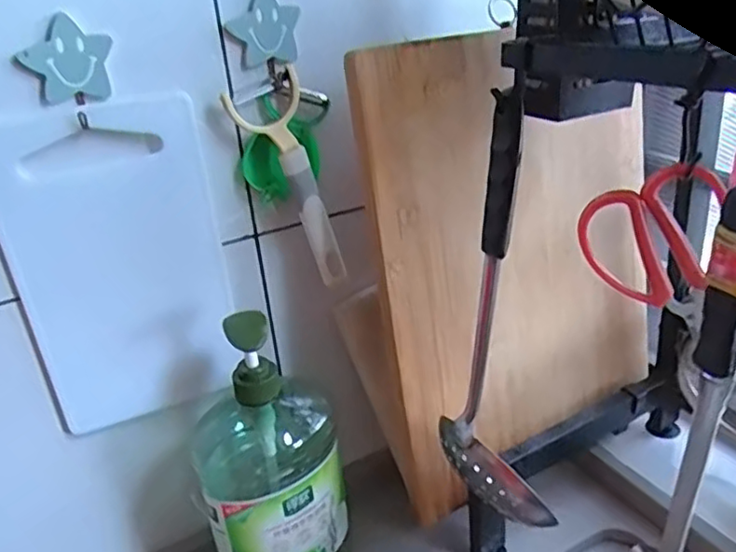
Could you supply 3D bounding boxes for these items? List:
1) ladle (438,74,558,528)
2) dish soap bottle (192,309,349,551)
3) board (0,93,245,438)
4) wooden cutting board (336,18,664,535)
[{"bbox_3d":[0.083,0.033,0.431,0.071,0.294,0.077,-3,26,5],"label":"ladle"},{"bbox_3d":[-0.079,0.160,0.531,0.112,0.274,0.078,-10,26,-9],"label":"dish soap bottle"},{"bbox_3d":[-0.184,-0.002,0.488,0.150,0.245,0.014,-17,25,-22],"label":"board"},{"bbox_3d":[0.139,-0.017,0.566,0.292,0.375,0.020,-20,19,-26],"label":"wooden cutting board"}]

